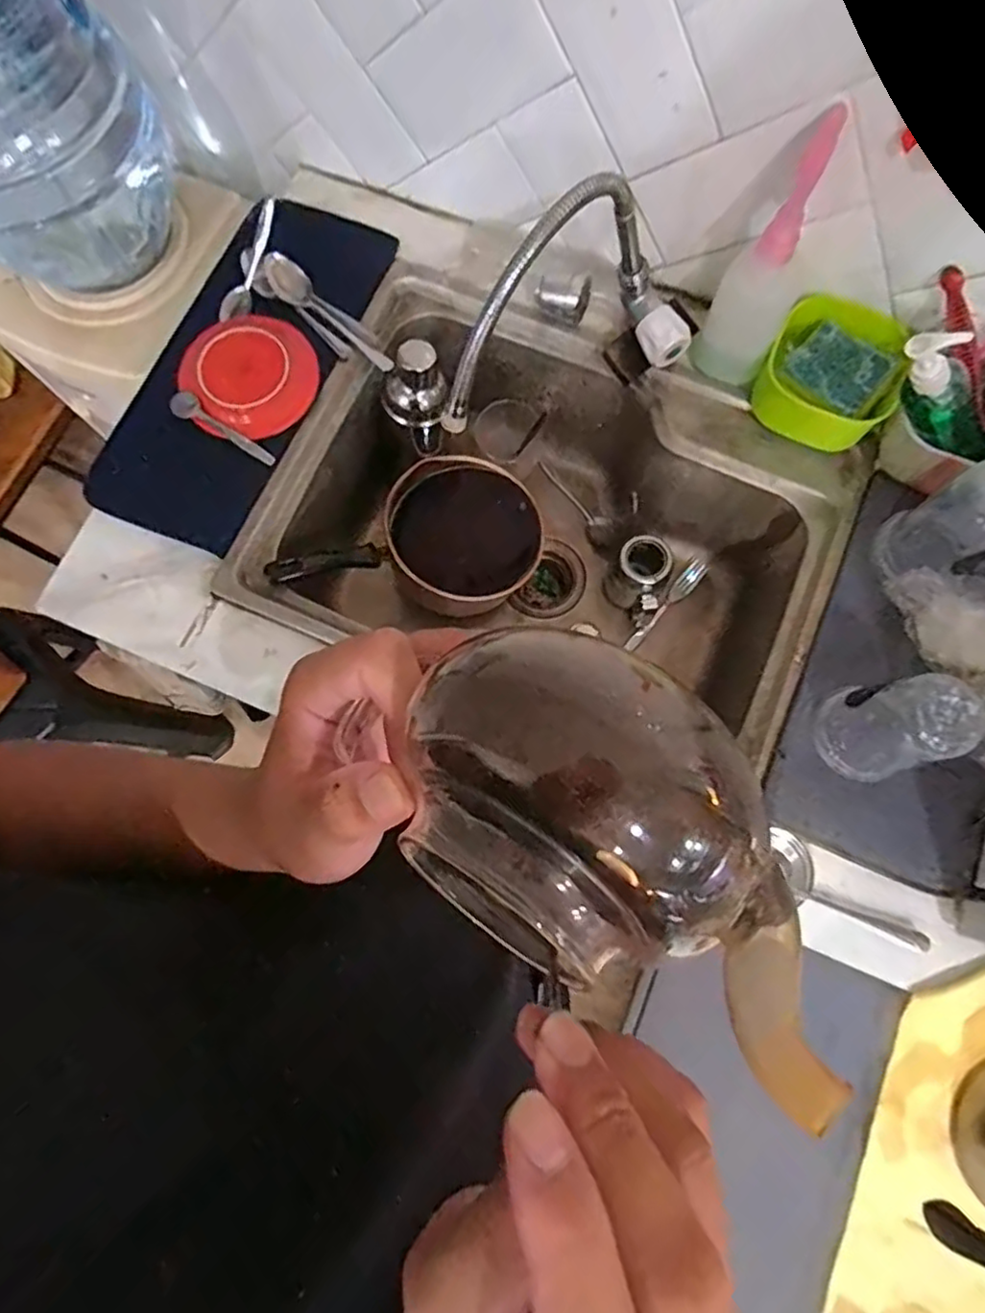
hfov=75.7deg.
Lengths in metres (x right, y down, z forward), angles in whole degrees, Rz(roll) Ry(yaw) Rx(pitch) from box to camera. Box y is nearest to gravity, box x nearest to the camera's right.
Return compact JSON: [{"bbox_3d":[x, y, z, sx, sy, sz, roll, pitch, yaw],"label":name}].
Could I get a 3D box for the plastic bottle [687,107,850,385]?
[{"bbox_3d":[0.256,-0.354,0.584,0.072,0.219,0.067,31,80,7],"label":"plastic bottle"}]

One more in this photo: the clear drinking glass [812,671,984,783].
[{"bbox_3d":[0.332,0.061,0.529,0.065,0.125,0.076,-11,77,-1],"label":"clear drinking glass"}]

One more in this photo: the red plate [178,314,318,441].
[{"bbox_3d":[-0.255,-0.295,0.664,0.133,0.035,0.128,0,77,1],"label":"red plate"}]

